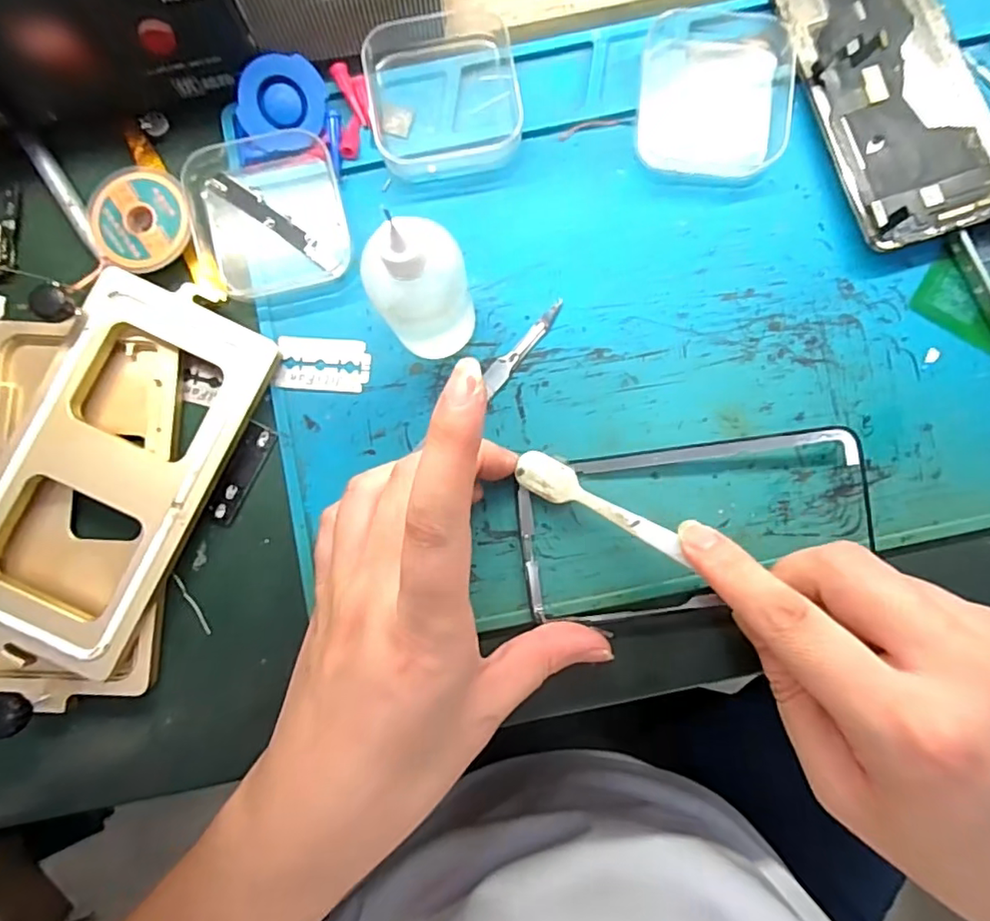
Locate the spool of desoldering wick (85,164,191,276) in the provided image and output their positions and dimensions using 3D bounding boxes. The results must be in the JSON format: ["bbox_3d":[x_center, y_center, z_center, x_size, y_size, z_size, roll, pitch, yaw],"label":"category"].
[{"bbox_3d":[-0.153,-0.105,0.251,0.045,0.008,0.043,0,86,2],"label":"spool of desoldering wick"}]

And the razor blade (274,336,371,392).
[{"bbox_3d":[-0.074,-0.042,0.253,0.039,0.004,0.023,4,82,-1],"label":"razor blade"}]

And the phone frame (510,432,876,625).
[{"bbox_3d":[0.083,0.029,0.242,0.143,0.010,0.070,-8,86,1],"label":"phone frame"}]

